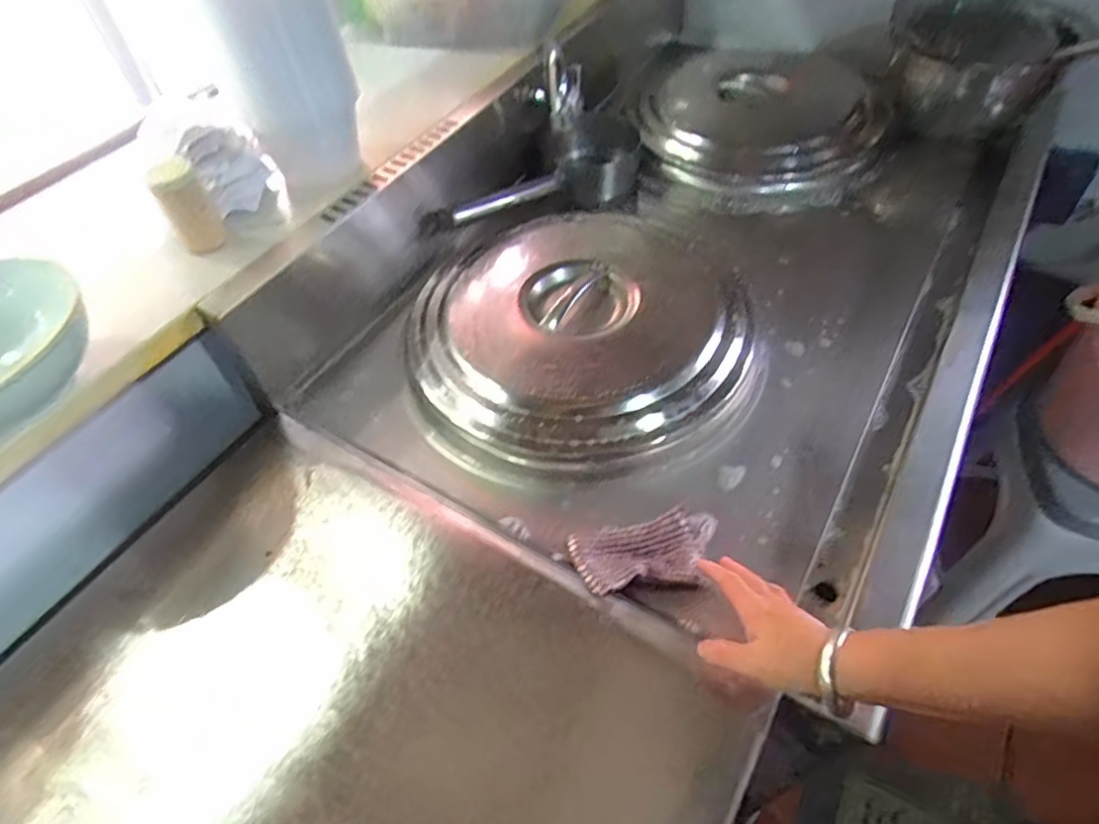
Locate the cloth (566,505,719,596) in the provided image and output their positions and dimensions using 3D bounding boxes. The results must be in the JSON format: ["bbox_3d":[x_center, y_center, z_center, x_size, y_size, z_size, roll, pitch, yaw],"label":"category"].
[{"bbox_3d":[0.096,0.135,0.594,0.142,0.015,0.076,-11,51,-13],"label":"cloth"}]

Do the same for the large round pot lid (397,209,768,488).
[{"bbox_3d":[0.035,-0.109,0.759,0.420,0.065,0.410,-3,51,3],"label":"large round pot lid"}]

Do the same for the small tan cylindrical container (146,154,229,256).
[{"bbox_3d":[-0.383,-0.214,0.662,0.046,0.090,0.043,-34,56,-21],"label":"small tan cylindrical container"}]

